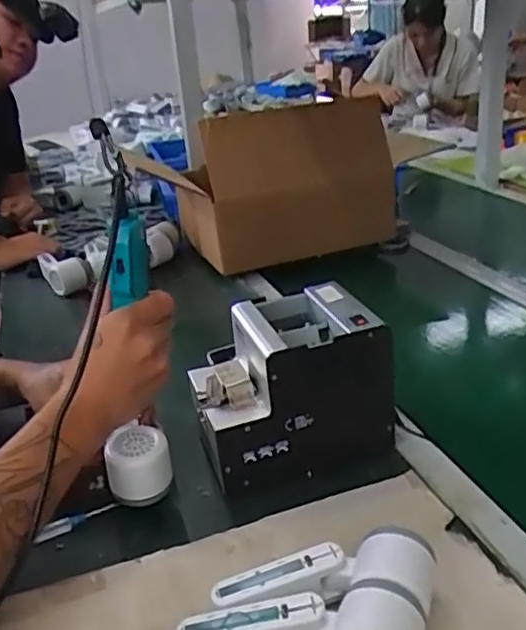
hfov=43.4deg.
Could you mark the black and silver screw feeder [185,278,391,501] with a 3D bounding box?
[{"bbox_3d":[0.025,0.071,0.680,0.181,0.150,0.127,-11,24,-11],"label":"black and silver screw feeder"}]

